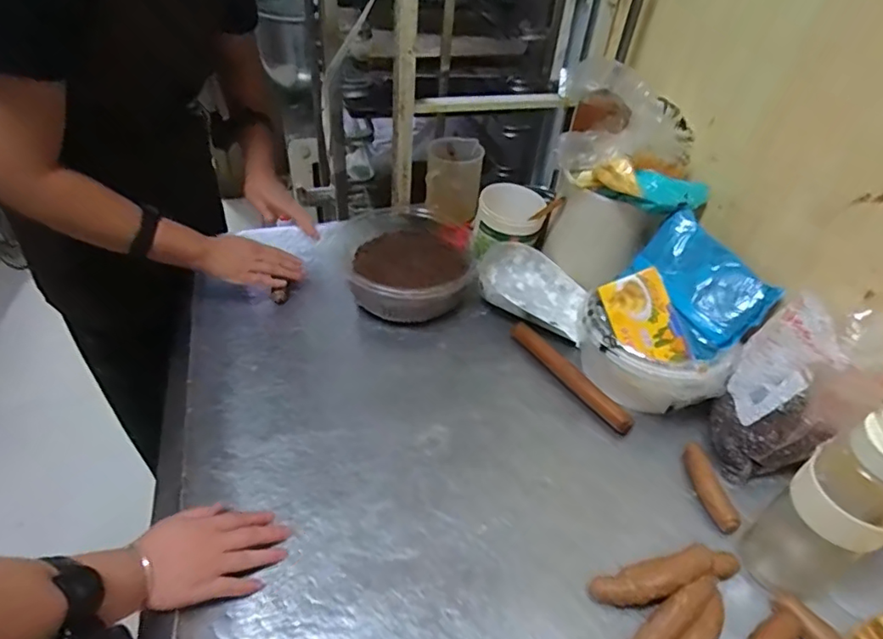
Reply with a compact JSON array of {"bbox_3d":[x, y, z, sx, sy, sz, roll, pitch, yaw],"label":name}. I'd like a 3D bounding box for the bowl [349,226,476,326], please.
[{"bbox_3d":[-0.050,-0.098,0.947,0.205,0.092,0.230,-2,43,-8],"label":"bowl"}]

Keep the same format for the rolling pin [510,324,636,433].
[{"bbox_3d":[0.190,0.083,0.821,0.028,0.027,0.236,-25,51,-26],"label":"rolling pin"}]

